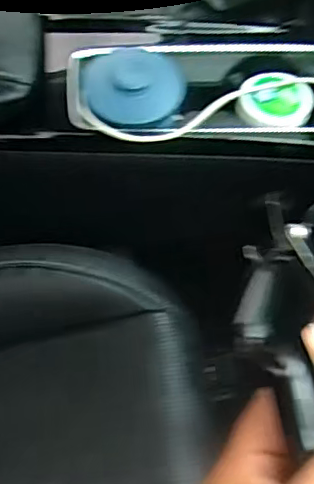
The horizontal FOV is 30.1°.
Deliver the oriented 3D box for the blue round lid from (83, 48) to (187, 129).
[{"bbox_3d":[-0.017,-0.118,0.453,0.075,0.031,0.063,-8,59,-9],"label":"blue round lid"}]

